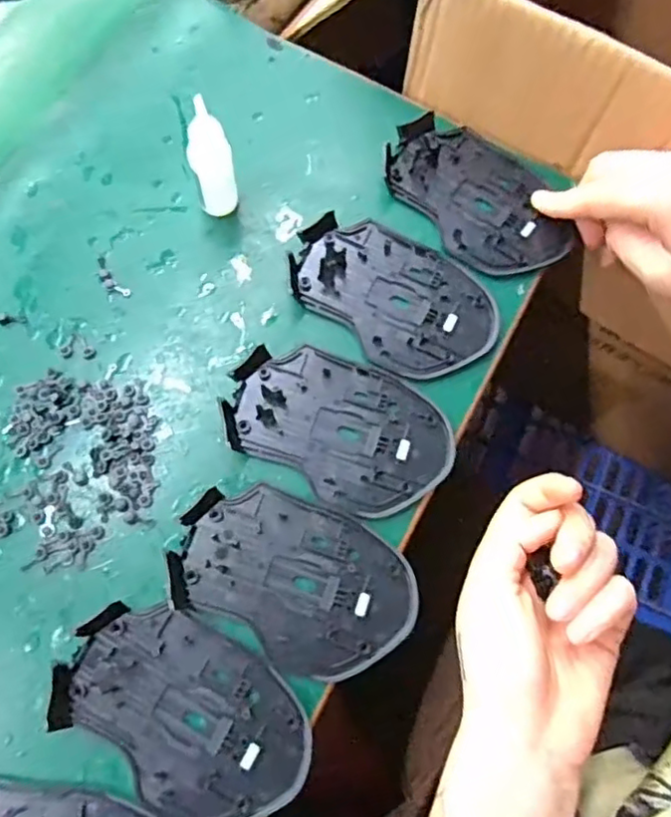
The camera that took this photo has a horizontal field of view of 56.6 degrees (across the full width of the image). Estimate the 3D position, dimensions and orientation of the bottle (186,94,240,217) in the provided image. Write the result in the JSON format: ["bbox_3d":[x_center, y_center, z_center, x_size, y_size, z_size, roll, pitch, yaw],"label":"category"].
[{"bbox_3d":[-0.064,-0.126,0.326,0.021,0.073,0.017,-3,74,-3],"label":"bottle"}]

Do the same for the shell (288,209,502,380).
[{"bbox_3d":[0.032,-0.064,0.342,0.114,0.009,0.073,41,77,9],"label":"shell"}]

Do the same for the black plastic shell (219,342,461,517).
[{"bbox_3d":[0.003,0.008,0.319,0.114,0.009,0.072,27,75,6],"label":"black plastic shell"}]

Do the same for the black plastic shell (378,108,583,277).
[{"bbox_3d":[0.082,-0.124,0.362,0.070,0.009,0.113,-36,78,-11],"label":"black plastic shell"}]

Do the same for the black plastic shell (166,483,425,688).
[{"bbox_3d":[-0.019,0.081,0.296,0.113,0.008,0.070,28,75,6],"label":"black plastic shell"}]

